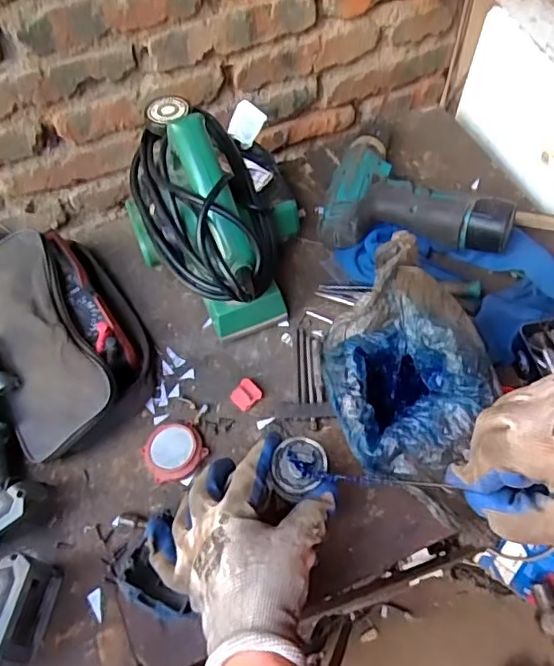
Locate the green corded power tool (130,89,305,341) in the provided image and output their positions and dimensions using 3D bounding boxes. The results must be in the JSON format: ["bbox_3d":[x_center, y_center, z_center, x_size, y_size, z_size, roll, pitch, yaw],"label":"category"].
[{"bbox_3d":[-0.064,-0.127,0.576,0.158,0.169,0.245,-17,60,-6],"label":"green corded power tool"}]

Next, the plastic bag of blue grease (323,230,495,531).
[{"bbox_3d":[0.113,0.021,0.499,0.142,0.094,0.232,9,61,9],"label":"plastic bag of blue grease"}]

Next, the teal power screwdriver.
[{"bbox_3d":[0.161,-0.150,0.657,0.197,0.074,0.147,12,61,10],"label":"teal power screwdriver"}]

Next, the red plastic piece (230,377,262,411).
[{"bbox_3d":[-0.031,0.060,0.556,0.028,0.010,0.026,-39,65,-18],"label":"red plastic piece"}]

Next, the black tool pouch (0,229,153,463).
[{"bbox_3d":[-0.216,0.002,0.567,0.141,0.083,0.217,-26,62,-11],"label":"black tool pouch"}]

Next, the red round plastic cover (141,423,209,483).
[{"bbox_3d":[-0.096,0.108,0.526,0.054,0.016,0.055,-2,60,3],"label":"red round plastic cover"}]

